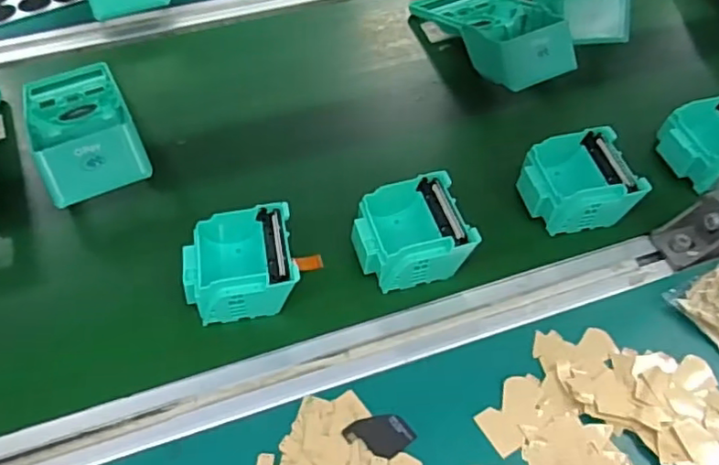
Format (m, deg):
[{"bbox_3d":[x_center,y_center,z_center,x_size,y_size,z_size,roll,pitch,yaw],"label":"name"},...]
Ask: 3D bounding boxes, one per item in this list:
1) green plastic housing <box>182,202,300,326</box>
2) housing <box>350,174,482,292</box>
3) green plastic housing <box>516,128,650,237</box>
[{"bbox_3d":[-0.086,0.023,0.434,0.077,0.035,0.075,-10,52,-8],"label":"green plastic housing"},{"bbox_3d":[0.037,0.002,0.451,0.081,0.040,0.073,-14,53,-11],"label":"housing"},{"bbox_3d":[0.173,-0.040,0.482,0.083,0.037,0.078,-13,53,-10],"label":"green plastic housing"}]

